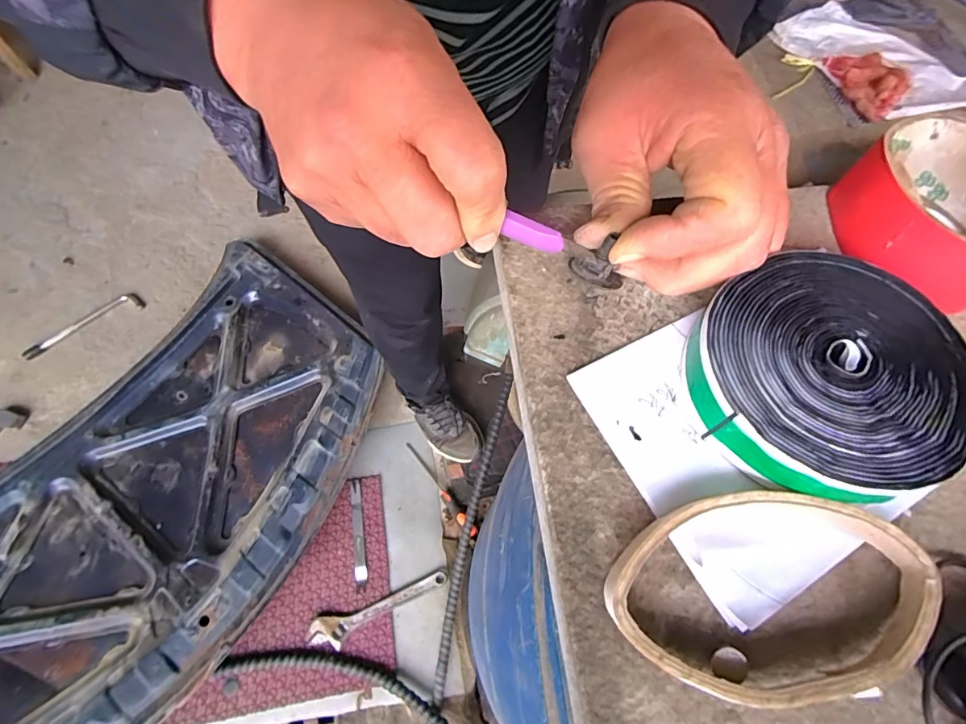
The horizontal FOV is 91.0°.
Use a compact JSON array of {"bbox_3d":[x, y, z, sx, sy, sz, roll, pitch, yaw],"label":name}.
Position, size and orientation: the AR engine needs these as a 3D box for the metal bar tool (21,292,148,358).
[{"bbox_3d":[-1.070,-0.103,1.274,0.288,0.018,0.072,-36,71,-19],"label":"metal bar tool"}]

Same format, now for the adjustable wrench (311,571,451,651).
[{"bbox_3d":[-0.207,0.503,0.959,0.282,0.023,0.065,-16,66,-12],"label":"adjustable wrench"}]

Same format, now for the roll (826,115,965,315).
[{"bbox_3d":[0.206,-0.066,0.216,0.085,0.042,0.081,1,58,-1],"label":"roll"}]

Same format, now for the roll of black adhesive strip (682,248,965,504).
[{"bbox_3d":[0.130,0.005,0.182,0.096,0.026,0.089,2,63,-4],"label":"roll of black adhesive strip"}]

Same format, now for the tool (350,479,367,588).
[{"bbox_3d":[-0.275,0.370,1.043,0.023,0.009,0.226,-8,64,-8],"label":"tool"}]

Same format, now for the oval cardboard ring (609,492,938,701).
[{"bbox_3d":[0.094,0.075,0.157,0.106,0.014,0.061,-6,64,-7],"label":"oval cardboard ring"}]

